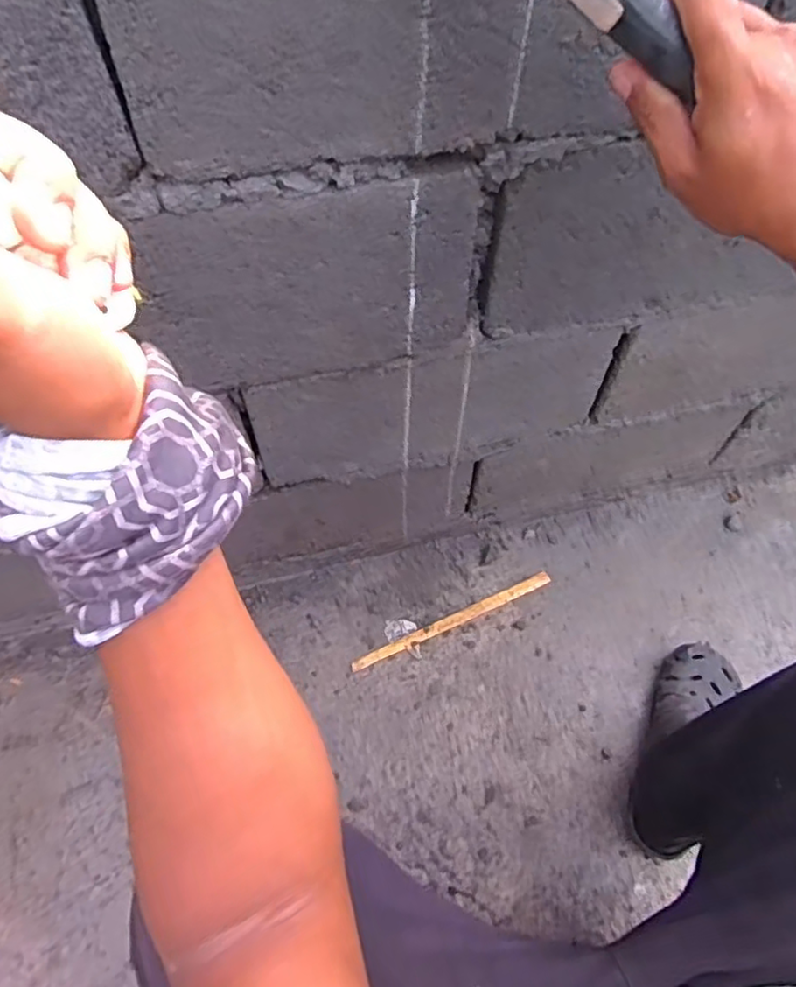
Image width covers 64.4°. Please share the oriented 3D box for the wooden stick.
[{"bbox_3d":[0.084,0.192,0.952,0.325,0.009,0.021,-22,64,-12],"label":"wooden stick"}]

